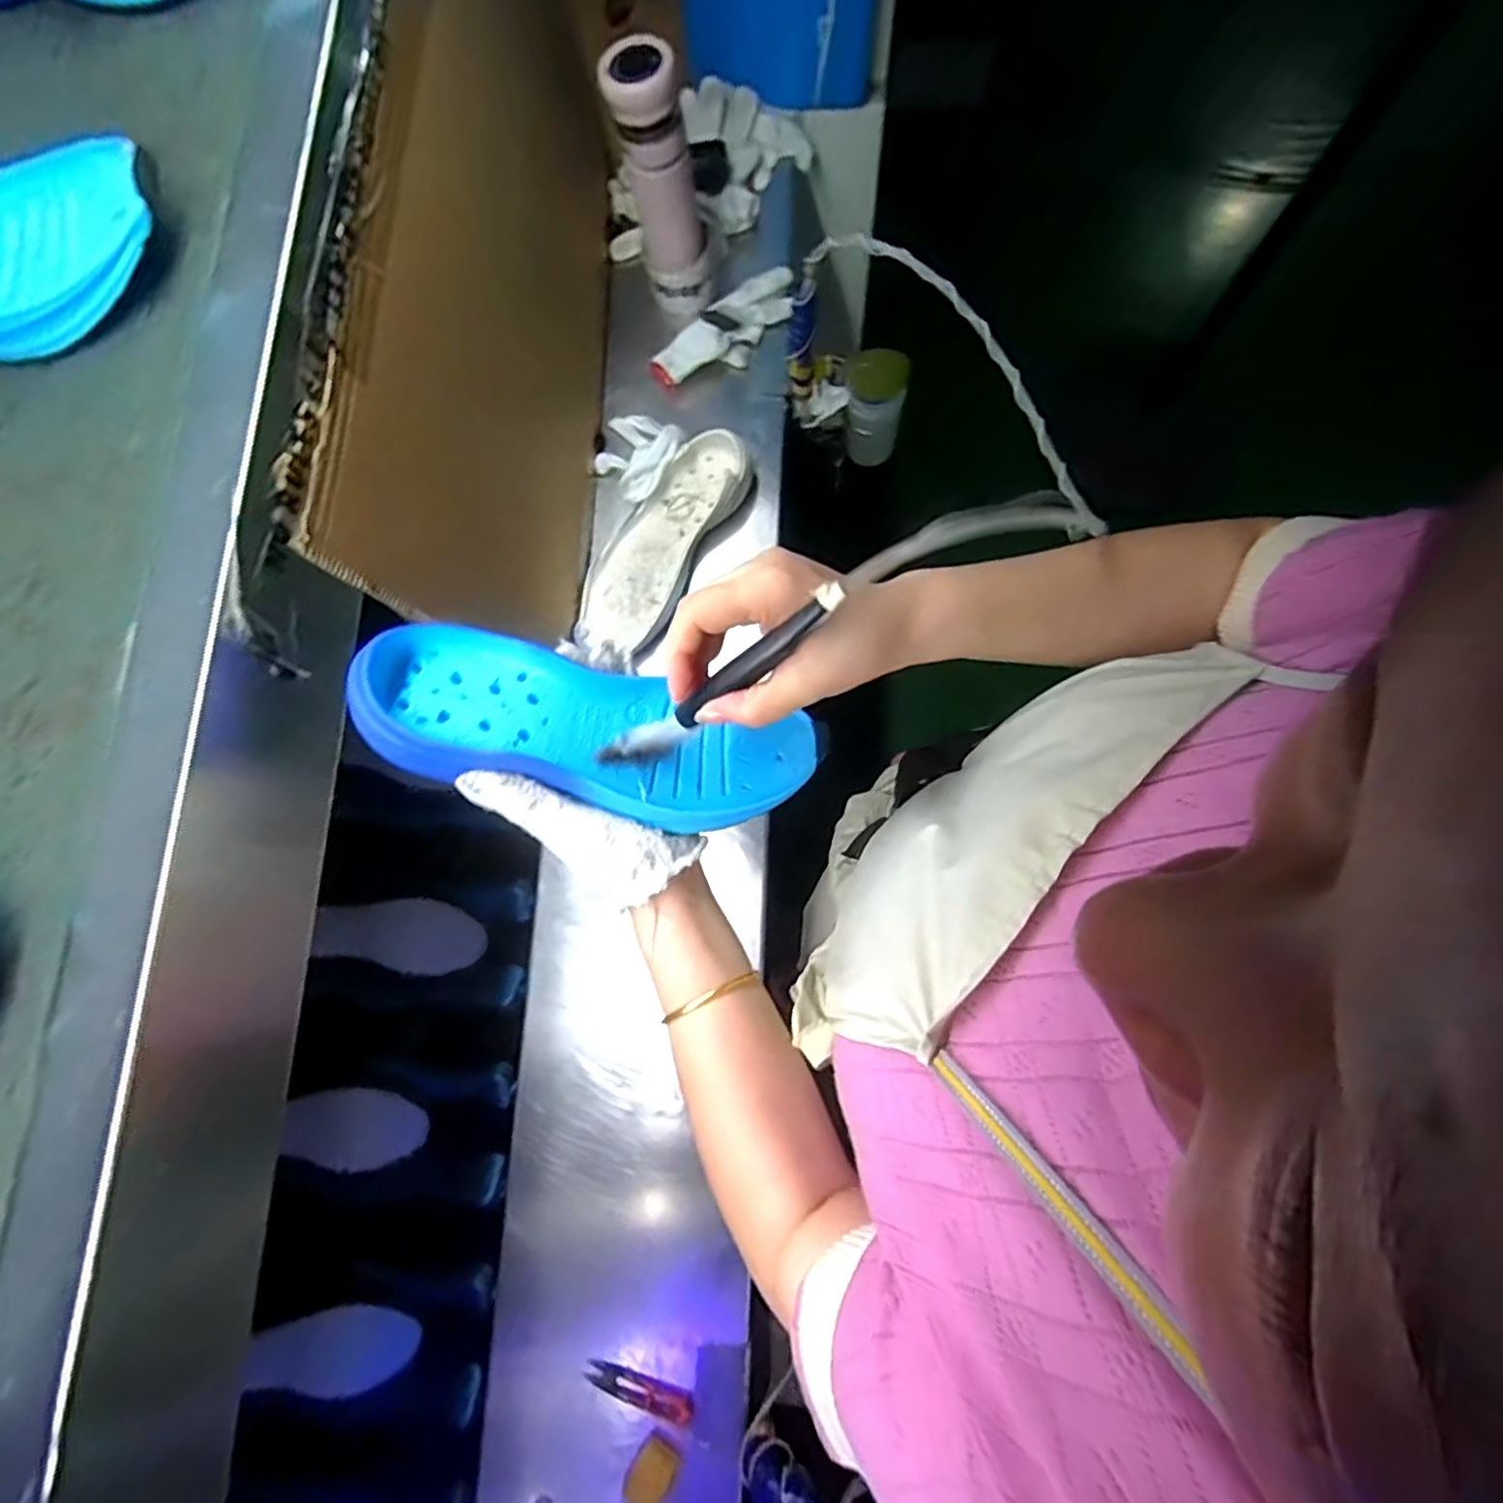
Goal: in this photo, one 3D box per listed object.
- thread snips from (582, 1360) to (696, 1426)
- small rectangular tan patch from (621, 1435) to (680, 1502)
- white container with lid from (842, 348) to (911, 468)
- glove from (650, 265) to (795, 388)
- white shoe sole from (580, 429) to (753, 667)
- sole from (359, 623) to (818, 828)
[{"bbox_3d":[-0.102,0.582,0.611,0.101,0.011,0.025,13,78,9],"label":"thread snips"},{"bbox_3d":[-0.090,0.641,0.594,0.035,0.009,0.056,28,81,12],"label":"small rectangular tan patch"},{"bbox_3d":[0.150,-0.430,0.844,0.078,0.135,0.063,8,77,8],"label":"white container with lid"},{"bbox_3d":[-0.029,-0.483,0.765,0.187,0.031,0.077,-36,75,-3],"label":"glove"},{"bbox_3d":[-0.104,-0.220,0.714,0.100,0.052,0.277,29,81,12],"label":"white shoe sole"},{"bbox_3d":[-0.082,-0.010,0.374,0.243,0.032,0.080,13,79,-15],"label":"sole"}]

